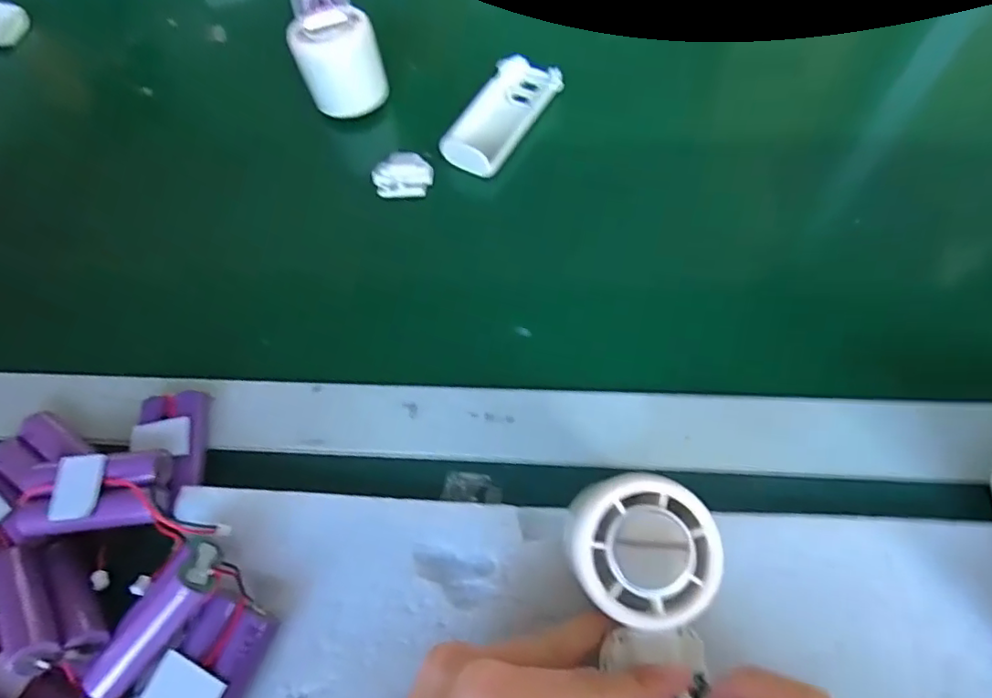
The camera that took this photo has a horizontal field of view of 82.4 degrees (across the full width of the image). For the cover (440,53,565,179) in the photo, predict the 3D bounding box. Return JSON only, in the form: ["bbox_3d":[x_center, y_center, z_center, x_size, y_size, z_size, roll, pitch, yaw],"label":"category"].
[{"bbox_3d":[0.004,-0.169,0.408,0.049,0.015,0.107,26,69,16],"label":"cover"}]

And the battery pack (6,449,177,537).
[{"bbox_3d":[-0.197,0.071,0.279,0.069,0.024,0.035,-8,64,0],"label":"battery pack"}]

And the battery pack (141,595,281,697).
[{"bbox_3d":[-0.126,0.145,0.247,0.033,0.024,0.066,19,67,13],"label":"battery pack"}]

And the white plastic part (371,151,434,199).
[{"bbox_3d":[-0.064,-0.121,0.395,0.040,0.011,0.037,-2,64,3],"label":"white plastic part"}]

